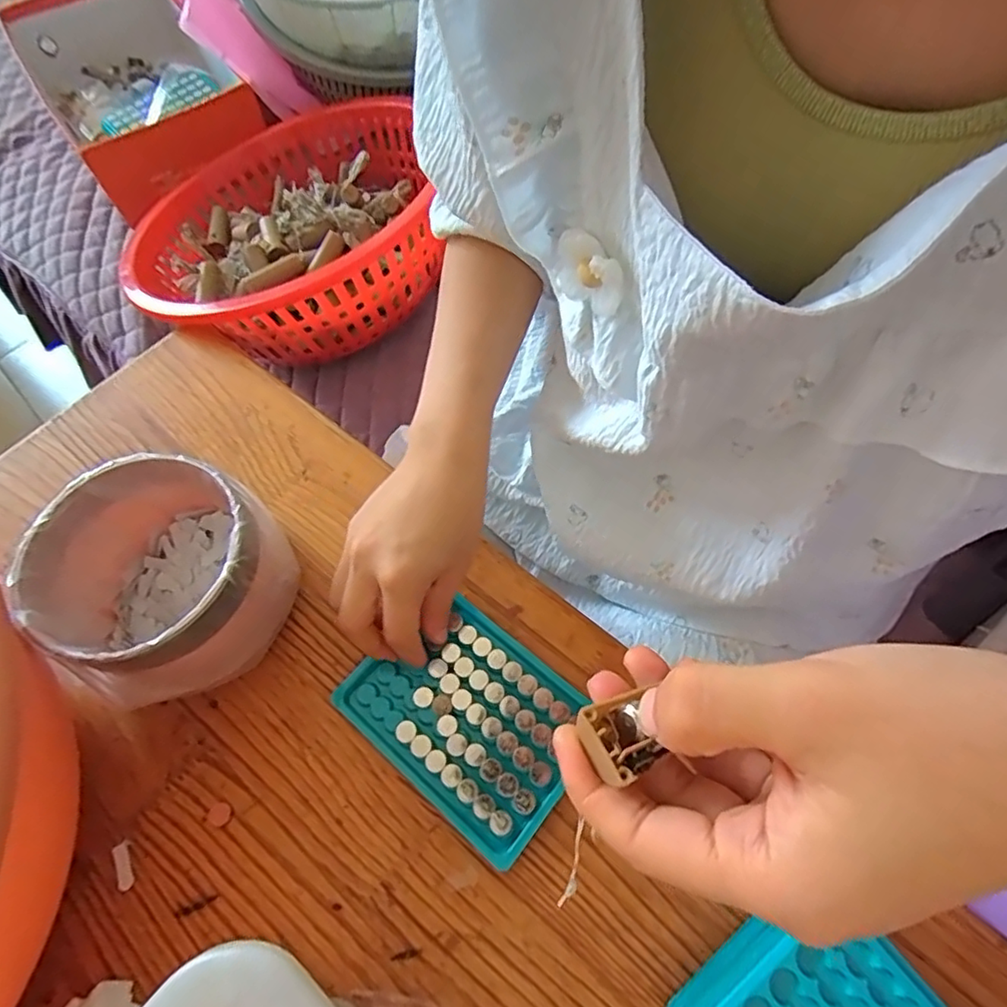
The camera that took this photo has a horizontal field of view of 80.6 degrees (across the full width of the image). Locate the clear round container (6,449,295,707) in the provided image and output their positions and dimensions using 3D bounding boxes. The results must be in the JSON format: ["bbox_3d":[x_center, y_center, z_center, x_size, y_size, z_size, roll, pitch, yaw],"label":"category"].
[{"bbox_3d":[-0.190,0.042,0.340,0.112,0.084,0.113,-2,62,3],"label":"clear round container"}]

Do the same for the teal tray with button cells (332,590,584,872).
[{"bbox_3d":[-0.019,0.117,0.336,0.128,0.009,0.094,36,67,19],"label":"teal tray with button cells"}]

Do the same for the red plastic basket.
[{"bbox_3d":[-0.213,-0.272,0.569,0.283,0.122,0.323,-16,62,-4],"label":"red plastic basket"}]

